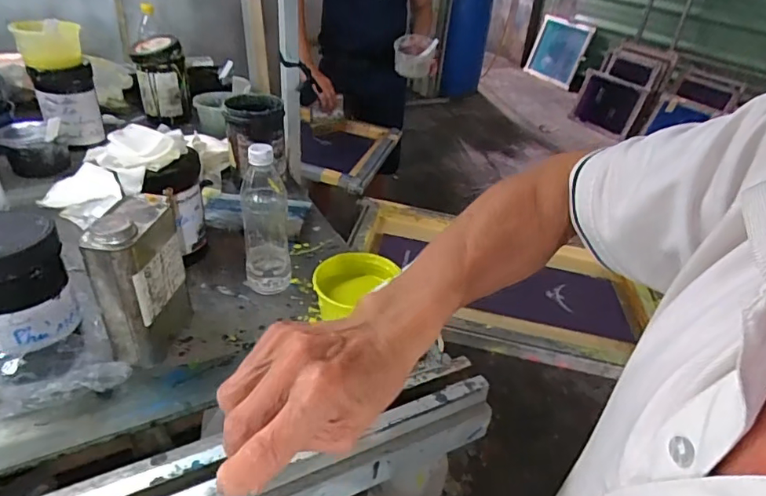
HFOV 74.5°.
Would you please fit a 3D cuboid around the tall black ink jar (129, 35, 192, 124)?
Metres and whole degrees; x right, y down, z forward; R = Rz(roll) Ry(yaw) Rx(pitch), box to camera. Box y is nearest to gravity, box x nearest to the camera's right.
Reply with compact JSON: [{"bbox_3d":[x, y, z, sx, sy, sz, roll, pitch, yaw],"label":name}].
[{"bbox_3d":[-0.503,-0.380,1.147,0.112,0.168,0.096,-8,37,-18],"label":"tall black ink jar"}]

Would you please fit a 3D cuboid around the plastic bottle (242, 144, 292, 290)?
[{"bbox_3d":[-0.157,-0.044,0.672,0.059,0.201,0.073,-2,35,-11],"label":"plastic bottle"}]

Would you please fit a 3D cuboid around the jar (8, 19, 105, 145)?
[{"bbox_3d":[-0.634,-0.327,0.997,0.115,0.215,0.092,-18,41,-30],"label":"jar"}]

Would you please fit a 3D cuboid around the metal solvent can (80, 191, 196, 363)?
[{"bbox_3d":[-0.274,0.035,0.579,0.066,0.172,0.112,8,35,4],"label":"metal solvent can"}]

